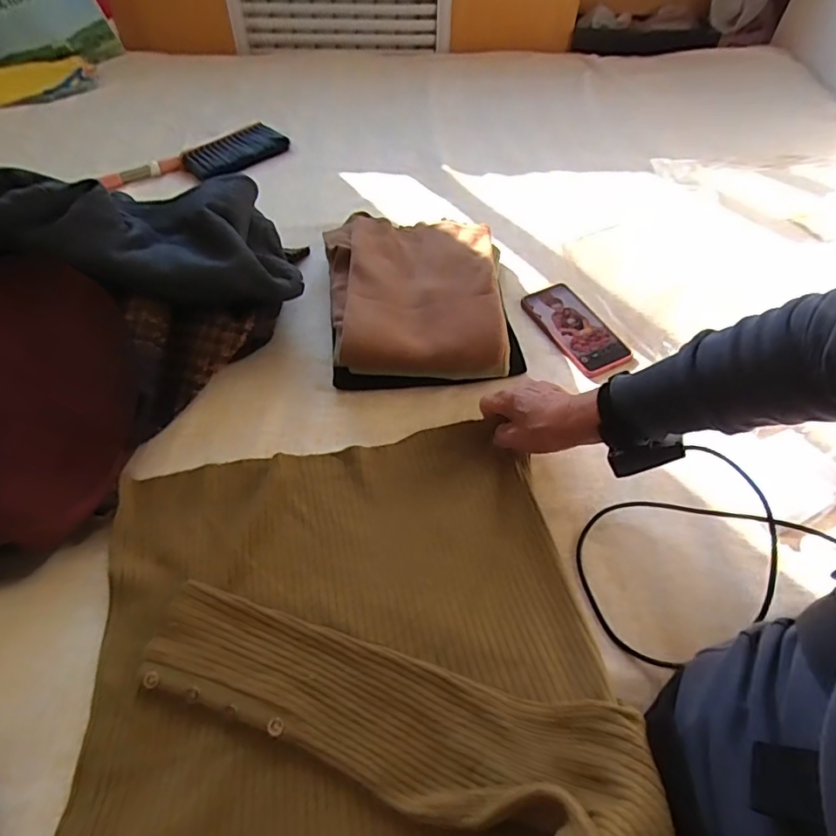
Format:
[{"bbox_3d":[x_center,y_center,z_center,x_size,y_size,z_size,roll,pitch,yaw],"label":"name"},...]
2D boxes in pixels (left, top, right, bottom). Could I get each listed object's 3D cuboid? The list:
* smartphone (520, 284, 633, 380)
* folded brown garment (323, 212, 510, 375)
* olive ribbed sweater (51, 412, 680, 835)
[{"bbox_3d":[0.221,-0.127,0.750,0.079,0.007,0.166,-31,64,-10],"label":"smartphone"},{"bbox_3d":[-0.006,-0.182,0.738,0.233,0.066,0.276,-2,50,-3],"label":"folded brown garment"},{"bbox_3d":[-0.097,0.198,0.385,0.514,0.147,0.544,28,55,15],"label":"olive ribbed sweater"}]

